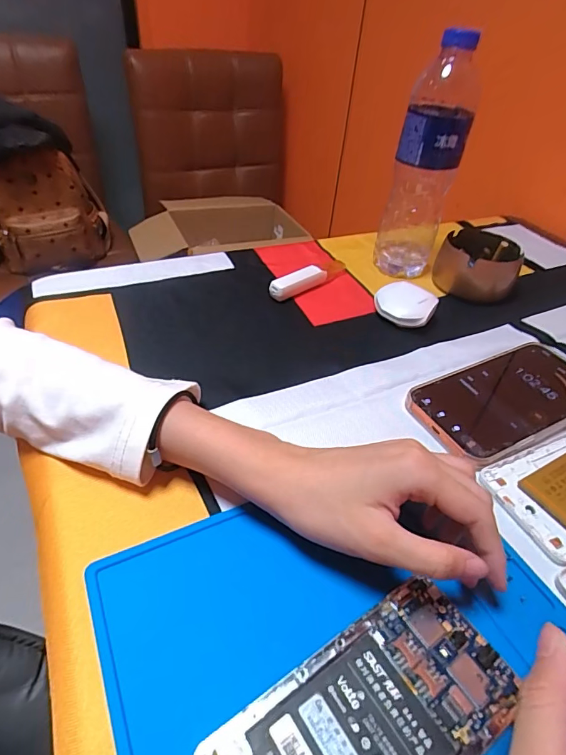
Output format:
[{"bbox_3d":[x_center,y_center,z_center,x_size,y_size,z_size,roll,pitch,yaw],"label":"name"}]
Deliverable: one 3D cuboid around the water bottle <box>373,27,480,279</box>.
[{"bbox_3d":[0.144,-0.210,0.454,0.060,0.218,0.056,16,42,10],"label":"water bottle"}]

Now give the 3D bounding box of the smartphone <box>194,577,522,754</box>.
[{"bbox_3d":[0.038,0.153,0.197,0.138,0.010,0.070,-22,49,-29],"label":"smartphone"}]

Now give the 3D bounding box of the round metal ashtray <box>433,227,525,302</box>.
[{"bbox_3d":[0.211,-0.122,0.488,0.084,0.048,0.076,20,43,16],"label":"round metal ashtray"}]

